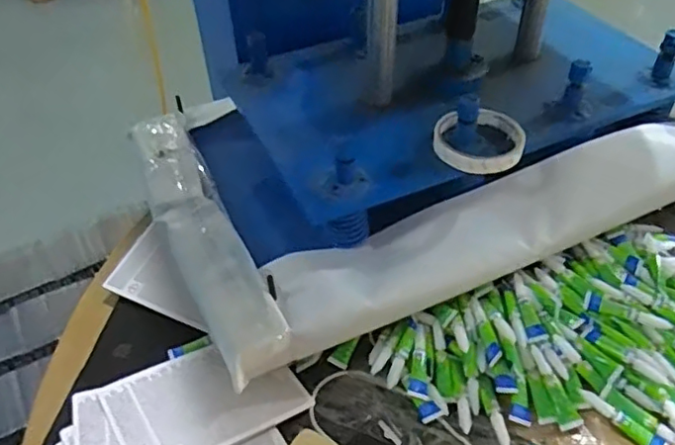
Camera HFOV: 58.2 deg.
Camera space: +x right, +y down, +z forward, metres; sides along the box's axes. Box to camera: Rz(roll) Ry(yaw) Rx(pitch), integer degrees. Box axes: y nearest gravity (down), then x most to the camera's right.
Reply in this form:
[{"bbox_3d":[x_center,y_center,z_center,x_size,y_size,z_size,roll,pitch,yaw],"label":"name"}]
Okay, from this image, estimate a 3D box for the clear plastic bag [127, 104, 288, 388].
[{"bbox_3d":[-0.155,-0.001,0.660,0.070,0.048,0.393,-19,48,-17],"label":"clear plastic bag"}]

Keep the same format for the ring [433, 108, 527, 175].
[{"bbox_3d":[0.142,-0.083,0.612,0.088,0.015,0.088,-1,45,1],"label":"ring"}]

